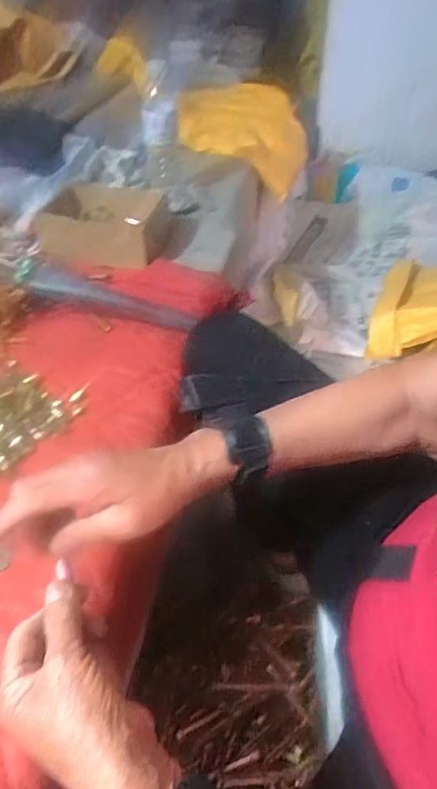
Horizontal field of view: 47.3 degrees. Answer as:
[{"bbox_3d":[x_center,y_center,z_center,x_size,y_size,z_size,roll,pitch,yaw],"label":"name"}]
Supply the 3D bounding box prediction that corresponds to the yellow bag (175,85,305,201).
[{"bbox_3d":[0.064,-0.612,1.225,0.311,0.177,0.332,4,44,6],"label":"yellow bag"}]

